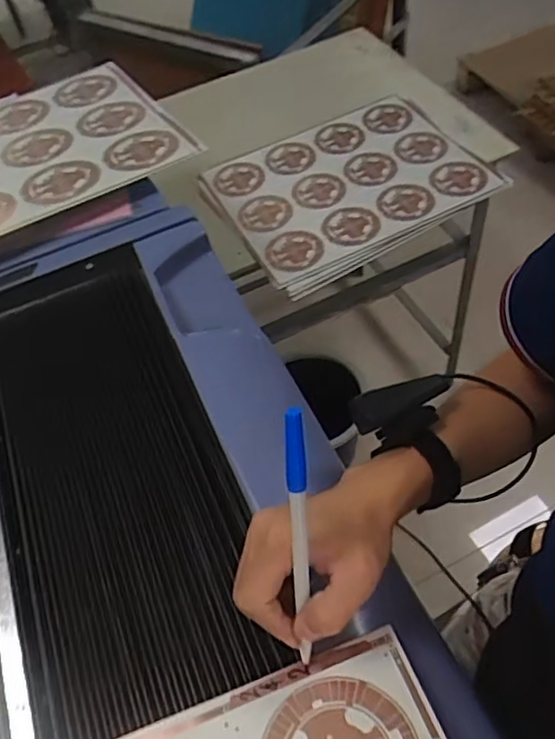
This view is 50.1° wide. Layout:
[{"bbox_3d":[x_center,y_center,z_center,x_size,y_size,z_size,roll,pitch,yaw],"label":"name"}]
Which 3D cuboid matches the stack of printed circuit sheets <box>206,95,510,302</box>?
[{"bbox_3d":[0.109,-0.314,0.997,0.403,0.036,0.336,-25,56,-13],"label":"stack of printed circuit sheets"}]

